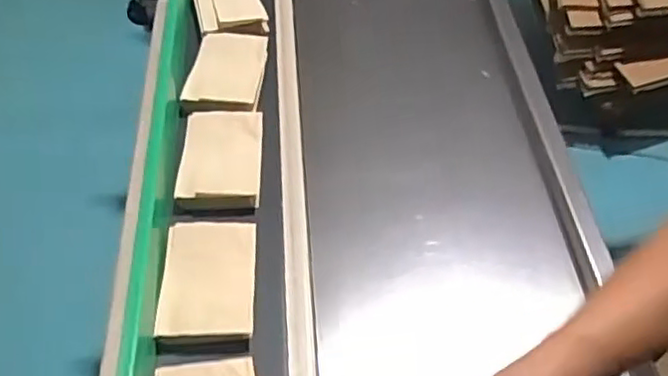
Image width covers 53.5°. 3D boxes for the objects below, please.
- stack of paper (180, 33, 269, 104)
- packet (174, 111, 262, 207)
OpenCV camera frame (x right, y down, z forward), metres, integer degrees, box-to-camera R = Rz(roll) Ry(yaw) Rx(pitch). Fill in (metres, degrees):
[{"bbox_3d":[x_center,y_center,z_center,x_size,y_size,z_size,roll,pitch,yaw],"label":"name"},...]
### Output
[{"bbox_3d":[-0.109,-0.129,0.694,0.078,0.011,0.105,4,52,5],"label":"stack of paper"},{"bbox_3d":[-0.104,-0.030,0.619,0.070,0.025,0.100,0,52,2],"label":"packet"}]

